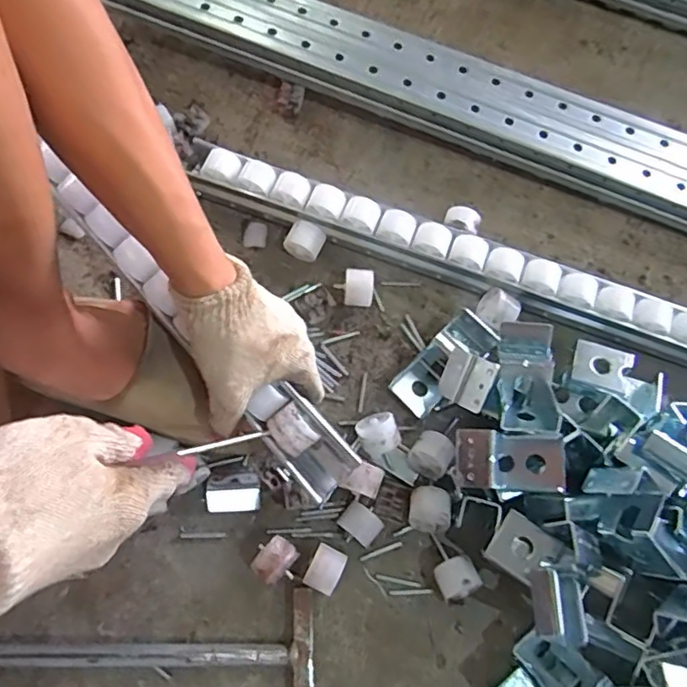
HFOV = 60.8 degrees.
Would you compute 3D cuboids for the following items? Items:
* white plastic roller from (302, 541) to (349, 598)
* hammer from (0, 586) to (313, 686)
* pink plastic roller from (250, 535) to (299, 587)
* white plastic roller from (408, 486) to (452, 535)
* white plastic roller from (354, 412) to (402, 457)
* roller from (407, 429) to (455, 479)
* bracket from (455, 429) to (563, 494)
[{"bbox_3d":[-0.015,0.186,0.482,0.026,0.028,0.034,24,72,6],"label":"white plastic roller"},{"bbox_3d":[-0.171,0.255,0.451,0.293,0.027,0.096,-3,71,-3],"label":"hammer"},{"bbox_3d":[-0.055,0.177,0.478,0.034,0.032,0.034,38,74,11],"label":"pink plastic roller"},{"bbox_3d":[0.072,0.141,0.498,0.034,0.033,0.036,7,71,0],"label":"white plastic roller"},{"bbox_3d":[0.030,0.082,0.516,0.034,0.035,0.036,-23,73,-9],"label":"white plastic roller"},{"bbox_3d":[0.077,0.096,0.512,0.031,0.036,0.031,31,38,10],"label":"roller"},{"bbox_3d":[0.134,0.096,0.472,0.086,0.046,0.045,4,73,-3],"label":"bracket"}]

